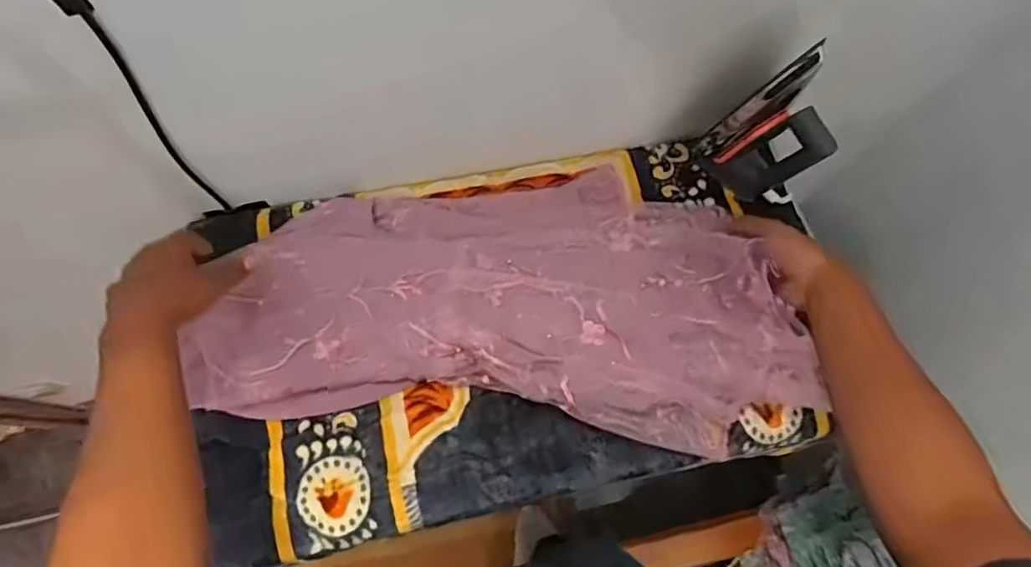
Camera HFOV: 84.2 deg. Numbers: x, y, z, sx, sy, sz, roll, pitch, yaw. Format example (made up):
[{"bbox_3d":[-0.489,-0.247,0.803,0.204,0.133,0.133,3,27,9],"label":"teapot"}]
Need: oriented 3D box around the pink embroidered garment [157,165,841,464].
[{"bbox_3d":[-0.006,0.012,0.659,0.656,0.064,0.311,1,70,-1],"label":"pink embroidered garment"}]

